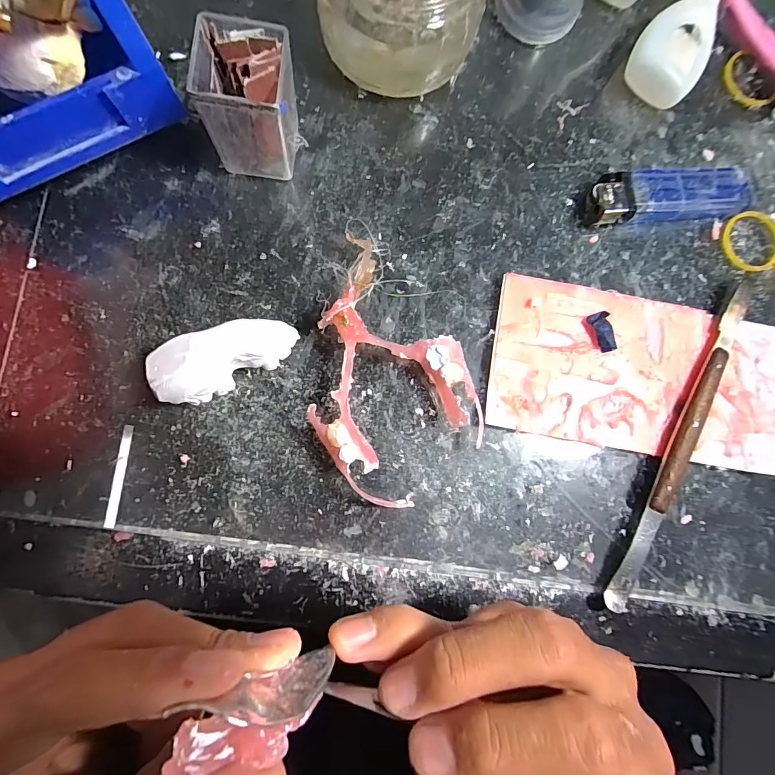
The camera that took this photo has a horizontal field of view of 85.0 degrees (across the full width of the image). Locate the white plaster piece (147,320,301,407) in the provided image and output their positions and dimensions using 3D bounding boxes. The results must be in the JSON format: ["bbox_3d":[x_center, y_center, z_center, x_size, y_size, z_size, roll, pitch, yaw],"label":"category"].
[{"bbox_3d":[-0.070,-0.014,0.183,0.062,0.017,0.027,-24,86,-18],"label":"white plaster piece"}]

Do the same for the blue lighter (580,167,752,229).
[{"bbox_3d":[0.141,-0.096,0.214,0.082,0.014,0.024,-5,85,-4],"label":"blue lighter"}]

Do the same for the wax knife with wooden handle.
[{"bbox_3d":[0.141,0.025,0.202,0.010,0.010,0.169,27,84,-1],"label":"wax knife with wooden handle"}]

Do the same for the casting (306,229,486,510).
[{"bbox_3d":[-0.004,-0.003,0.191,0.075,0.022,0.101,-38,88,-6],"label":"casting"}]

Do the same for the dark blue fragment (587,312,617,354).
[{"bbox_3d":[0.106,-0.027,0.205,0.010,0.005,0.019,-24,87,-5],"label":"dark blue fragment"}]

